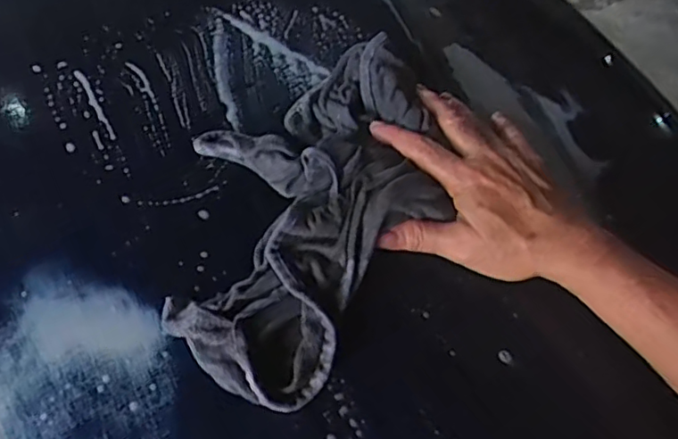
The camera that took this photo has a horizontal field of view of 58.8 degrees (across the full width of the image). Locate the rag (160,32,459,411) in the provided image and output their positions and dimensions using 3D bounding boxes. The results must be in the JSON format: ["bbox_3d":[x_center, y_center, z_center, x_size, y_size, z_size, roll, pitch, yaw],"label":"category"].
[{"bbox_3d":[-0.021,-0.018,0.432,0.173,0.034,0.292,11,58,13],"label":"rag"}]

